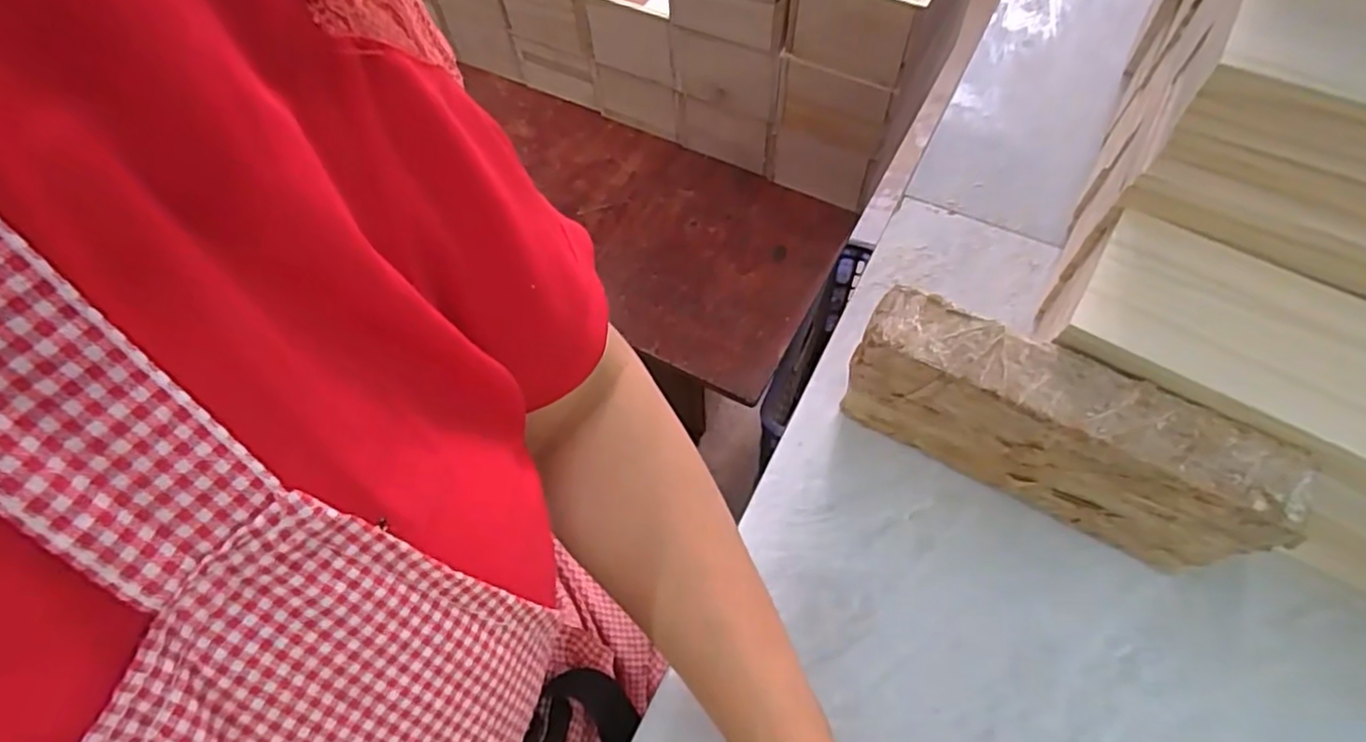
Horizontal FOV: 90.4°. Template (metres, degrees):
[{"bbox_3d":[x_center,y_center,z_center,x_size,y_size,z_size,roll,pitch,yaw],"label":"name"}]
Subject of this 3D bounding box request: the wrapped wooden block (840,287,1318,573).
[{"bbox_3d":[0.195,0.035,0.374,0.203,0.104,0.041,27,67,17],"label":"wrapped wooden block"}]

